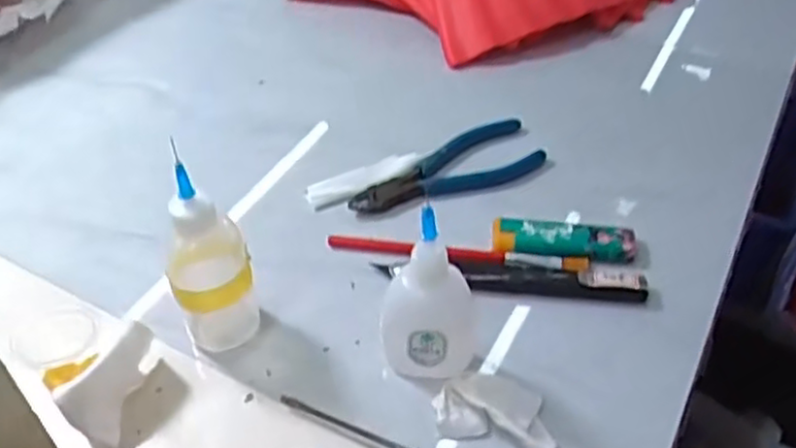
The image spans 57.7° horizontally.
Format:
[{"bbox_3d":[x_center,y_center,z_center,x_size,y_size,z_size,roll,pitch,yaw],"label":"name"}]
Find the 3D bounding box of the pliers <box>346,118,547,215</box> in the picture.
[{"bbox_3d":[0.029,-0.035,0.451,0.123,0.009,0.045,-19,48,-18],"label":"pliers"}]

